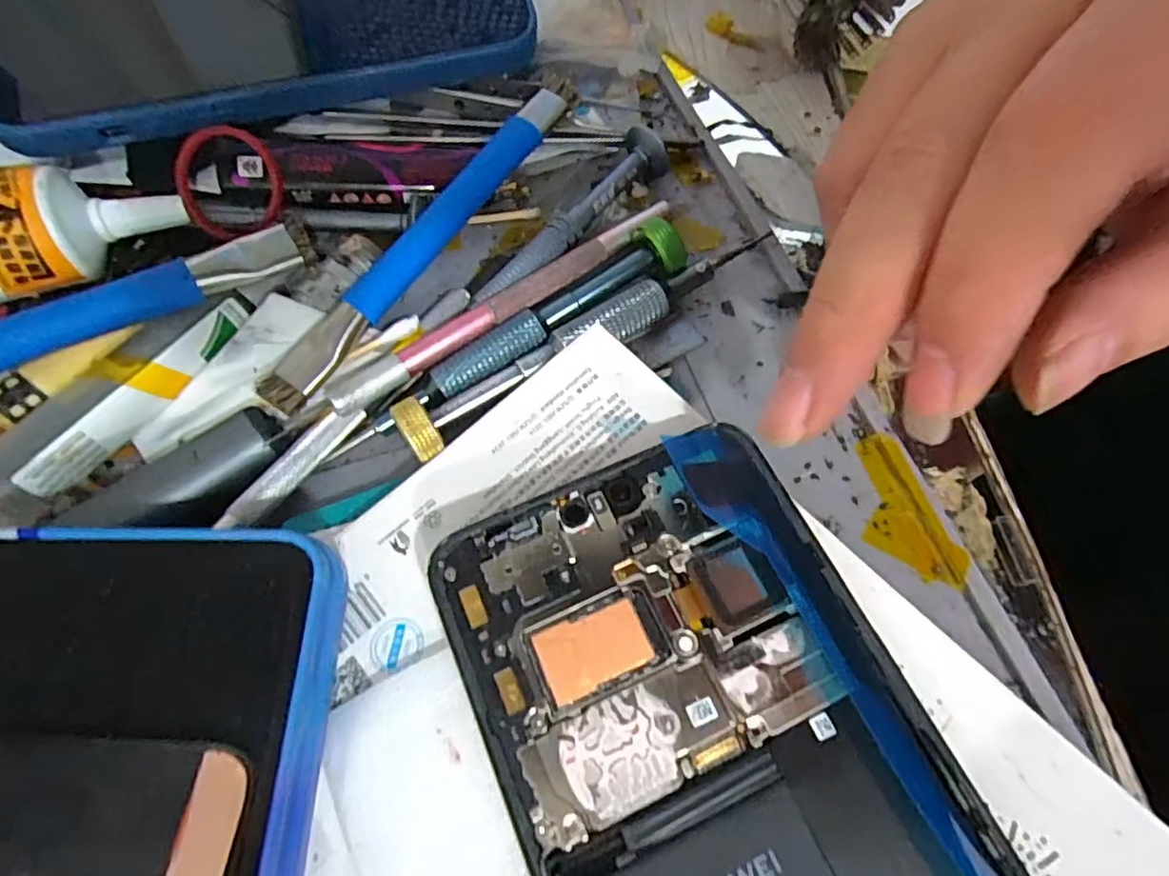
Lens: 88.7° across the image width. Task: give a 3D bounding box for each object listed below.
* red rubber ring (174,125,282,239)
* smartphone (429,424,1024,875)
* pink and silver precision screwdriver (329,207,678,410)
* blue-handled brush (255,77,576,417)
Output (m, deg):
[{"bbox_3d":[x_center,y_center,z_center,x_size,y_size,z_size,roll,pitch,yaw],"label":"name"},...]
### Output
[{"bbox_3d":[-0.104,-0.075,0.175,0.028,0.029,0.004,-16,33,-7],"label":"red rubber ring"},{"bbox_3d":[0.033,0.076,0.104,0.078,0.009,0.160,-24,65,-9],"label":"smartphone"},{"bbox_3d":[-0.020,-0.041,0.170,0.113,0.007,0.008,-37,68,-15],"label":"pink and silver precision screwdriver"},{"bbox_3d":[-0.045,-0.062,0.178,0.014,0.005,0.134,36,73,-1],"label":"blue-handled brush"}]

